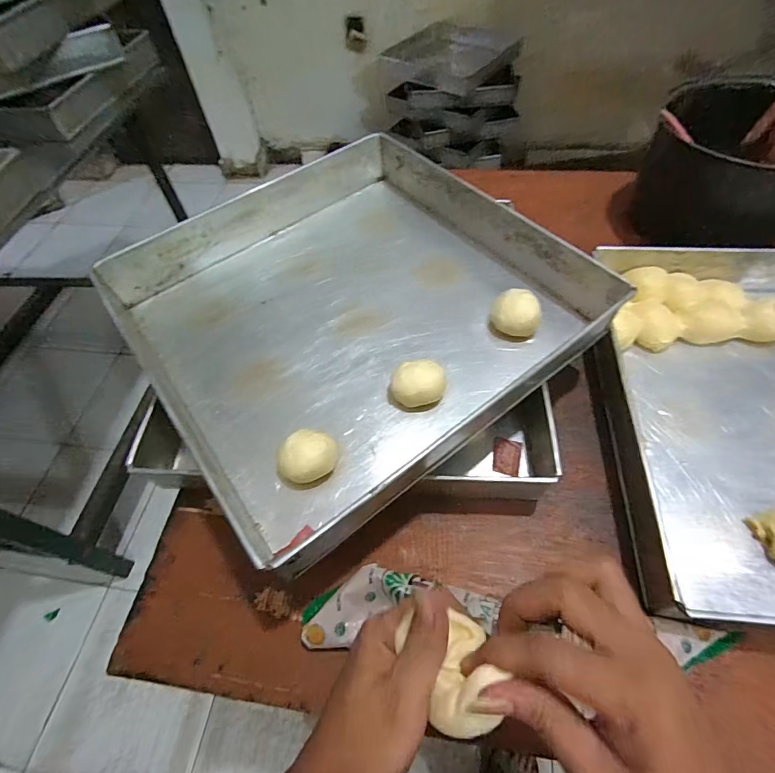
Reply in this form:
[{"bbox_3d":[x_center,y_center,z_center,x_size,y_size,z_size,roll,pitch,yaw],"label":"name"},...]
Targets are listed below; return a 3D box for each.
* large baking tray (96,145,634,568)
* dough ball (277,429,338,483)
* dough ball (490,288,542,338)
[{"bbox_3d":[-0.048,-0.094,0.464,0.412,0.066,0.399,-34,58,-18],"label":"large baking tray"},{"bbox_3d":[-0.071,0.062,0.373,0.041,0.039,0.045,-2,56,3],"label":"dough ball"},{"bbox_3d":[0.136,-0.073,0.448,0.049,0.039,0.053,-2,56,3],"label":"dough ball"}]

